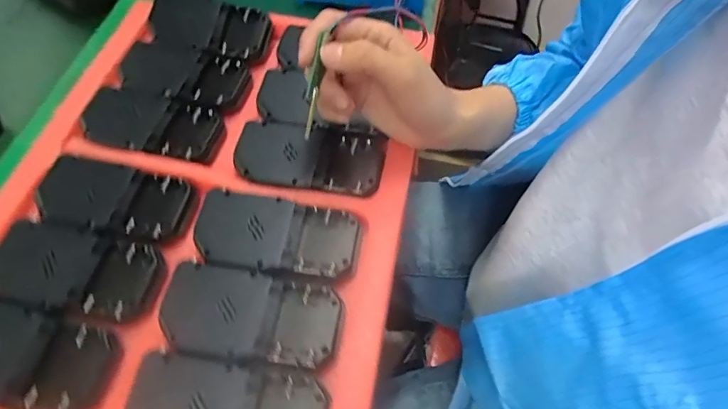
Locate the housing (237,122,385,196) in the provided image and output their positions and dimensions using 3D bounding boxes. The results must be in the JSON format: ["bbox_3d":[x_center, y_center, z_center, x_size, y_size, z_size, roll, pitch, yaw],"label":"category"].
[{"bbox_3d":[-0.044,-0.040,0.352,0.116,0.009,0.059,6,60,4],"label":"housing"}]

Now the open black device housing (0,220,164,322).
[{"bbox_3d":[-0.200,0.045,0.314,0.114,0.019,0.059,10,60,7],"label":"open black device housing"}]

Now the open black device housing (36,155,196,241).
[{"bbox_3d":[-0.191,-0.005,0.341,0.117,0.015,0.055,10,60,7],"label":"open black device housing"}]

